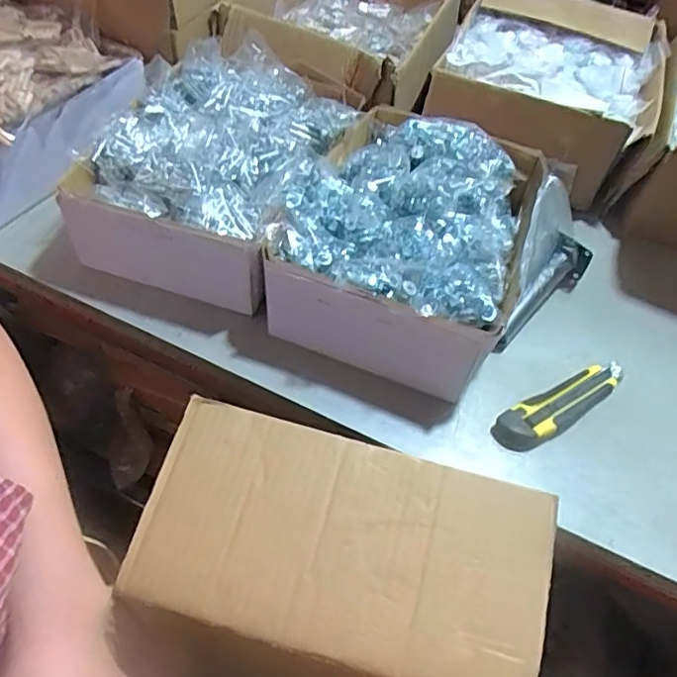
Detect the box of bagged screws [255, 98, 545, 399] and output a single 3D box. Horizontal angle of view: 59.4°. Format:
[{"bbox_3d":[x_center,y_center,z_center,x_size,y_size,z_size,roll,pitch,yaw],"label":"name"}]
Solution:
[{"bbox_3d":[0.075,-0.112,0.620,0.229,0.121,0.295,19,53,9],"label":"box of bagged screws"}]

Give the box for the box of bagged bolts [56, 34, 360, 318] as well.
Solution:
[{"bbox_3d":[-0.127,-0.191,0.659,0.234,0.110,0.293,18,53,8],"label":"box of bagged bolts"}]

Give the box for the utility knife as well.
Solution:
[{"bbox_3d":[0.221,0.063,0.574,0.158,0.016,0.040,-22,58,-21],"label":"utility knife"}]

